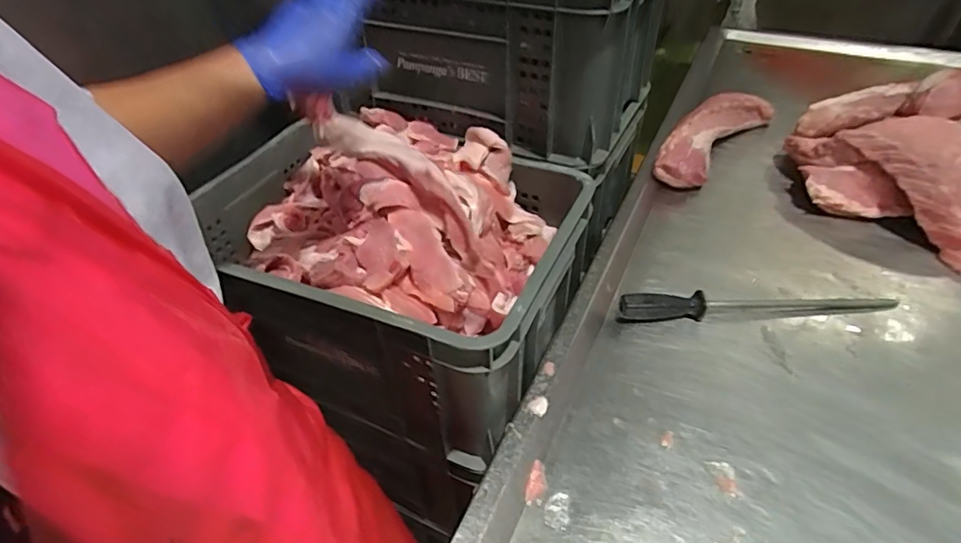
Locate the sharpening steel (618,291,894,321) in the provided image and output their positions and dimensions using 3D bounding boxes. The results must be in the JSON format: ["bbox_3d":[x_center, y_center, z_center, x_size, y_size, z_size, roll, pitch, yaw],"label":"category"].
[{"bbox_3d":[0.401,0.044,0.785,0.406,0.039,0.027,-3,41,-3],"label":"sharpening steel"}]

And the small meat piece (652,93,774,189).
[{"bbox_3d":[0.479,-0.279,1.125,0.109,0.093,0.380,31,49,30],"label":"small meat piece"}]

